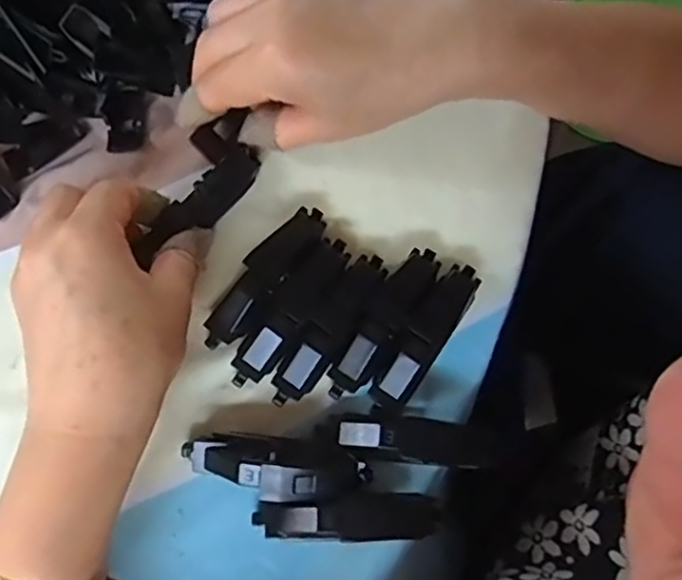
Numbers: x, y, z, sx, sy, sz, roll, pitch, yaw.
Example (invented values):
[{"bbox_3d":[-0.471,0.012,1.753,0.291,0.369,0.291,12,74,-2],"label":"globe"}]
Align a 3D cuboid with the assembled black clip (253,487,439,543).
[{"bbox_3d":[0.003,0.096,0.285,0.078,0.019,0.021,-1,74,-1],"label":"assembled black clip"}]

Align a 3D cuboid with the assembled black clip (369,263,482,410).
[{"bbox_3d":[0.040,0.020,0.306,0.019,0.020,0.075,33,76,8],"label":"assembled black clip"}]

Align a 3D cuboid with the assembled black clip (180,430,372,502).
[{"bbox_3d":[-0.029,0.076,0.286,0.079,0.019,0.026,5,74,1],"label":"assembled black clip"}]

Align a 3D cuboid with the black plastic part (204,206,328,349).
[{"bbox_3d":[-0.035,-0.006,0.315,0.021,0.014,0.079,35,76,9],"label":"black plastic part"}]

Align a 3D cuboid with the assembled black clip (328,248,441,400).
[{"bbox_3d":[0.021,0.014,0.308,0.018,0.019,0.080,32,76,8],"label":"assembled black clip"}]

